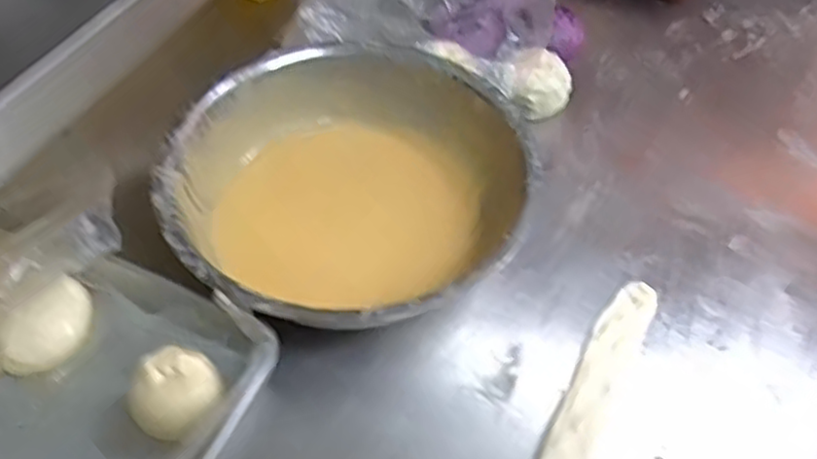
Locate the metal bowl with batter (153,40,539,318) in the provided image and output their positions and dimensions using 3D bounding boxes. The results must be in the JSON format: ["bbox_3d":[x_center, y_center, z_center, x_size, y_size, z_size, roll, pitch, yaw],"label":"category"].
[{"bbox_3d":[-0.056,-0.036,0.653,0.309,0.092,0.324,3,51,-3],"label":"metal bowl with batter"}]

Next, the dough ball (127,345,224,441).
[{"bbox_3d":[-0.177,0.124,0.541,0.057,0.046,0.061,3,51,-3],"label":"dough ball"}]

